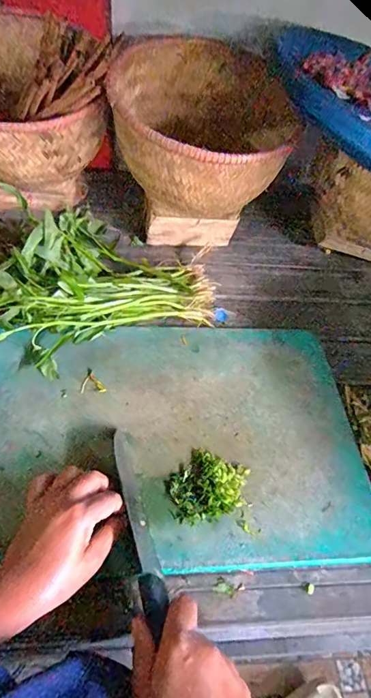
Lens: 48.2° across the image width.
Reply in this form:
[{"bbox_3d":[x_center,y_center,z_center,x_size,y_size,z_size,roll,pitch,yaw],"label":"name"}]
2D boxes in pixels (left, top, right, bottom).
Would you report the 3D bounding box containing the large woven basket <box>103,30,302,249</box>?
[{"bbox_3d":[0.023,-0.288,0.632,0.250,0.226,0.267,11,51,3],"label":"large woven basket"}]

